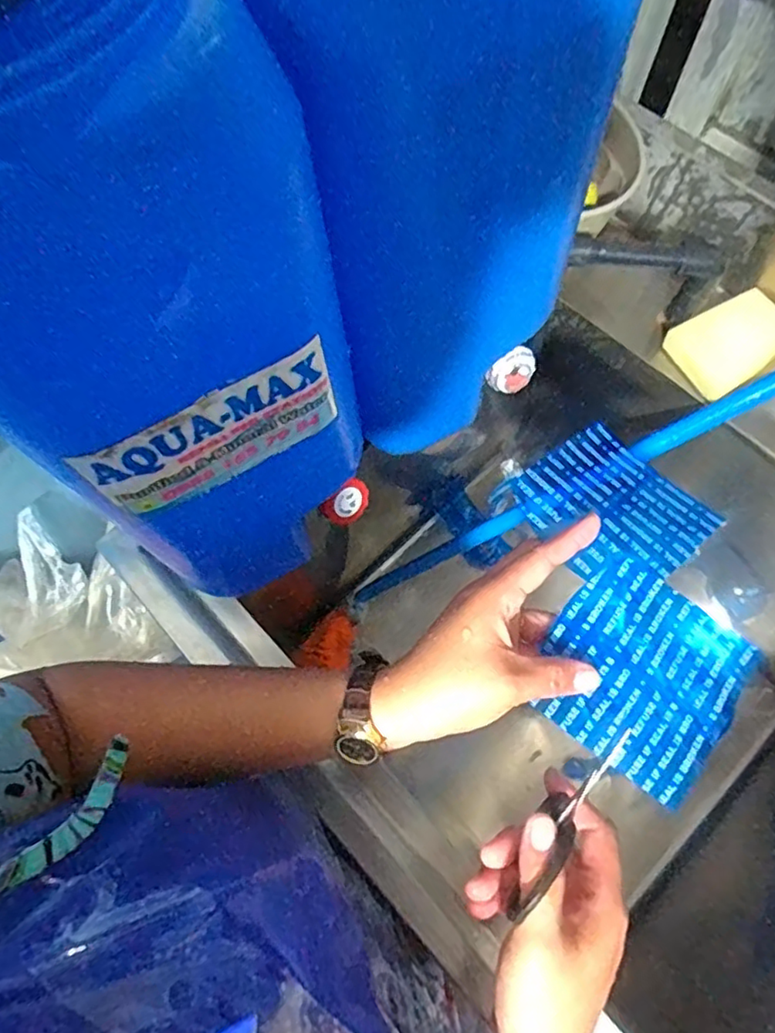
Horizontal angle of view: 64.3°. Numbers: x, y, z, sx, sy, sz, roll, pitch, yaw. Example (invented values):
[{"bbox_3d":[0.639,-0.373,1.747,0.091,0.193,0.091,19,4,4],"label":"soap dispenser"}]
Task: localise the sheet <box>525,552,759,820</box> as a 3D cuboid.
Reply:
[{"bbox_3d":[0.137,0.084,0.331,0.099,0.018,0.097,35,75,10],"label":"sheet"}]

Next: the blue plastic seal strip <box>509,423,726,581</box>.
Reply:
[{"bbox_3d":[0.134,-0.005,0.369,0.091,0.025,0.096,-38,76,-12],"label":"blue plastic seal strip"}]

